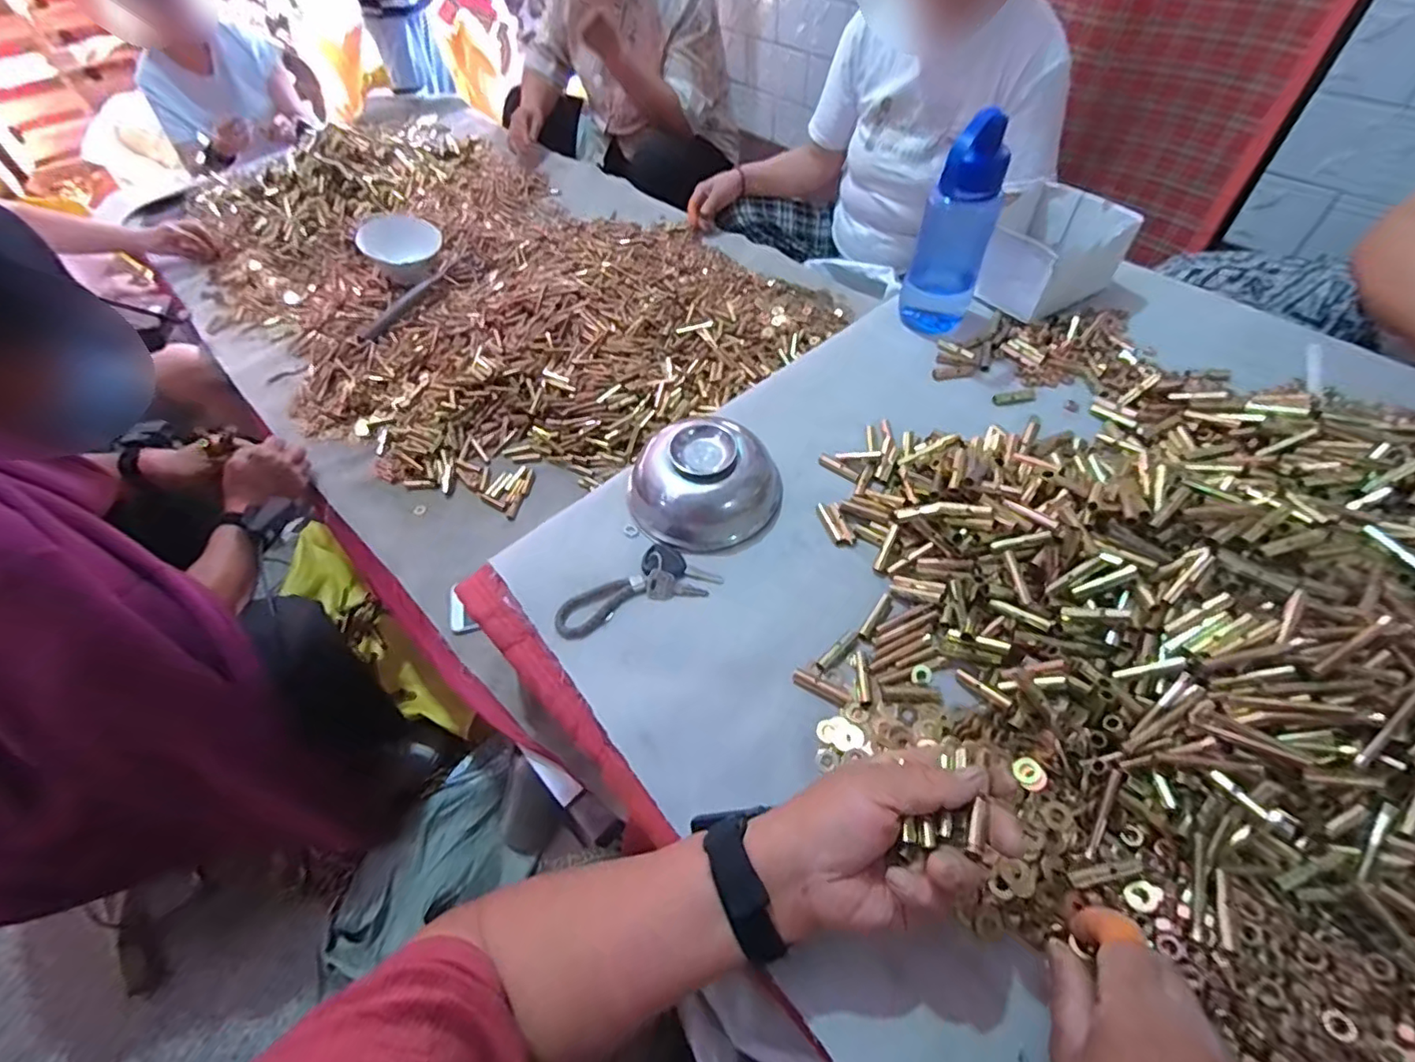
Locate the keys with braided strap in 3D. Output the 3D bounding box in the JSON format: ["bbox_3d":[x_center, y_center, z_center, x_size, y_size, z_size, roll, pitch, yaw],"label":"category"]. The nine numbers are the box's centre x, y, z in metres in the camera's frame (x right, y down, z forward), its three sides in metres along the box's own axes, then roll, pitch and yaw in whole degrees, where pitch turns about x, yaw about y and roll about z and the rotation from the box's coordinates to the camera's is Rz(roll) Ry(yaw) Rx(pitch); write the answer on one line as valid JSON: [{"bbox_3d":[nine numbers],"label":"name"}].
[{"bbox_3d":[-0.062,0.045,0.507,0.137,0.013,0.053,-20,54,-10],"label":"keys with braided strap"}]

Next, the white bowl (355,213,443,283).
[{"bbox_3d":[-0.600,-0.560,1.181,0.121,0.079,0.121,-2,53,3],"label":"white bowl"}]

